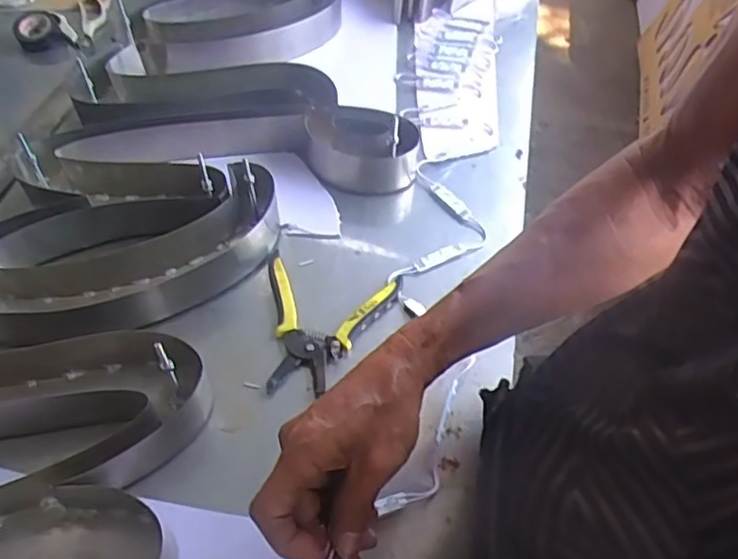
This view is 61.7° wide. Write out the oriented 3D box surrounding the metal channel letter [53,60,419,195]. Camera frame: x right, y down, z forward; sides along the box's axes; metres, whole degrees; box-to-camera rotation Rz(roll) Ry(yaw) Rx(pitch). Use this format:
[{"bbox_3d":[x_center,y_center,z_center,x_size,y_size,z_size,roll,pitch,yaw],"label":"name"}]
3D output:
[{"bbox_3d":[-0.151,-0.187,0.730,0.414,0.056,0.163,7,51,4],"label":"metal channel letter"}]

